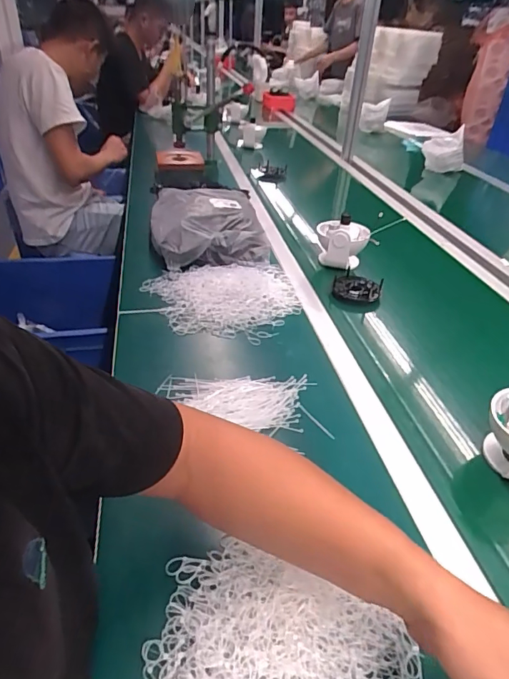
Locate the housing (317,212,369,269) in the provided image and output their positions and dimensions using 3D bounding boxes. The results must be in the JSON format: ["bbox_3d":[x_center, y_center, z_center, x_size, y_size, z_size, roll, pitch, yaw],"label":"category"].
[{"bbox_3d":[0.200,-0.218,1.064,0.116,0.105,0.110,12,36,10],"label":"housing"}]

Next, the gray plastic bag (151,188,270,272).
[{"bbox_3d":[-0.116,-0.285,1.114,0.259,0.084,0.340,-4,36,-12],"label":"gray plastic bag"}]

